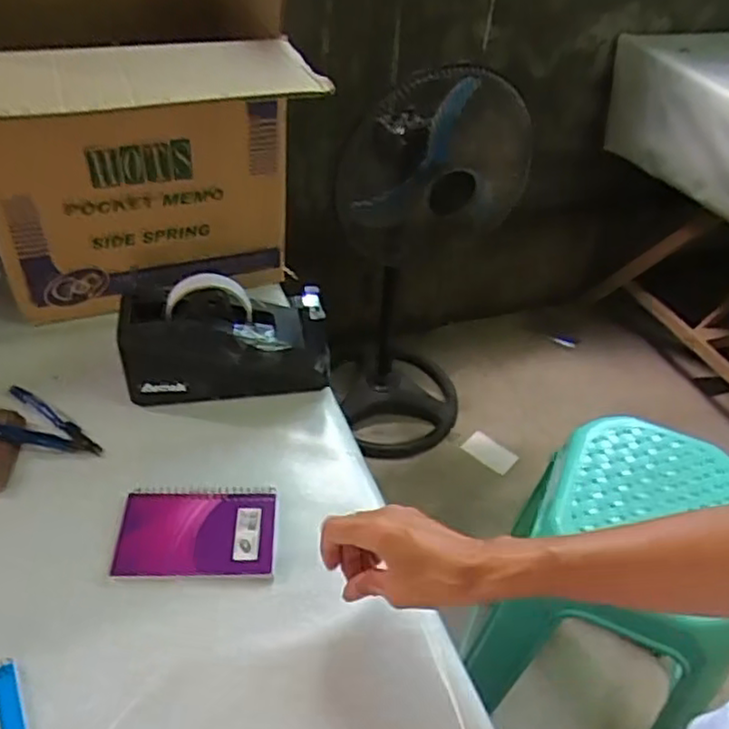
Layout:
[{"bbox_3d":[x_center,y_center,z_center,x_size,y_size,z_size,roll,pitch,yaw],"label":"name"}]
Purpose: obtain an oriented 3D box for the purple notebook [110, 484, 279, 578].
[{"bbox_3d":[-0.140,0.137,0.563,0.128,0.012,0.087,1,42,-5],"label":"purple notebook"}]

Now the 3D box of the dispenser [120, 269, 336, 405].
[{"bbox_3d":[-0.138,-0.027,0.666,0.195,0.110,0.075,-7,44,-14],"label":"dispenser"}]

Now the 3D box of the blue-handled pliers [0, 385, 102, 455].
[{"bbox_3d":[-0.301,0.056,0.627,0.116,0.020,0.064,17,43,12],"label":"blue-handled pliers"}]

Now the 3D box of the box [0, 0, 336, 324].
[{"bbox_3d":[-0.255,-0.286,0.719,0.326,0.402,0.491,-11,45,-18],"label":"box"}]

